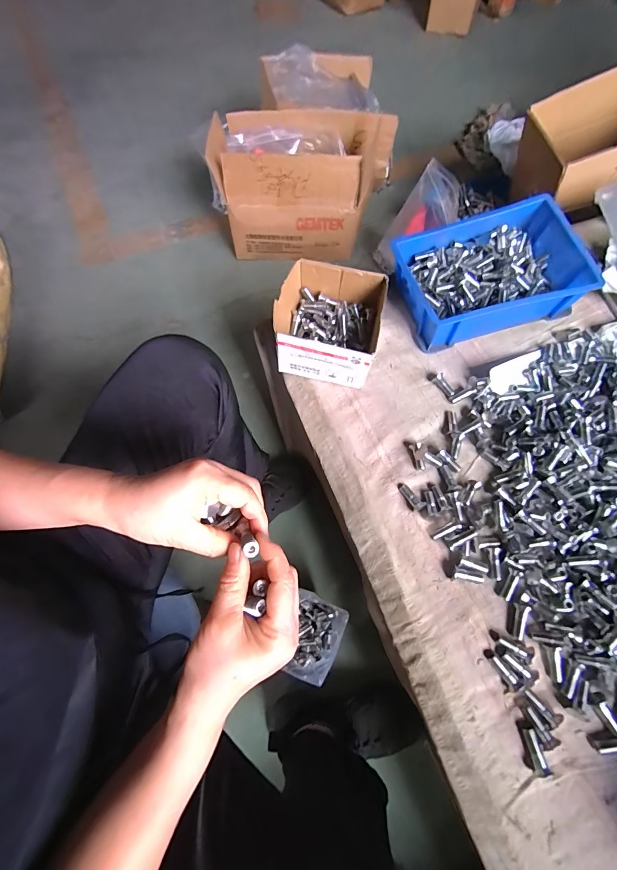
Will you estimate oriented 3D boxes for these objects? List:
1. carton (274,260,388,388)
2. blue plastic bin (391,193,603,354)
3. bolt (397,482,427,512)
[{"bbox_3d":[0.028,-0.158,0.512,0.134,0.084,0.142,12,66,5],"label":"carton"},{"bbox_3d":[0.272,-0.241,0.543,0.252,0.090,0.173,-12,66,-5],"label":"blue plastic bin"},{"bbox_3d":[0.128,0.077,0.445,0.014,0.016,0.039,-31,70,-13],"label":"bolt"}]

